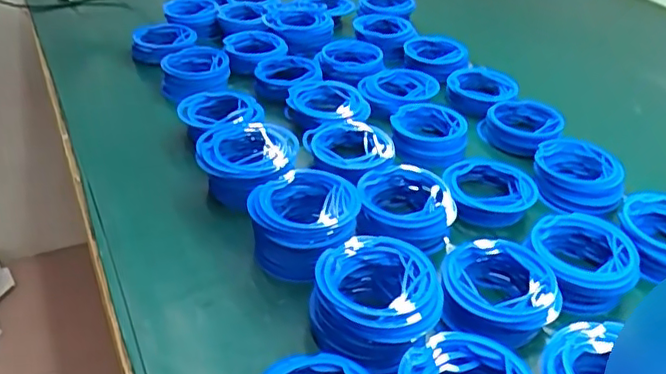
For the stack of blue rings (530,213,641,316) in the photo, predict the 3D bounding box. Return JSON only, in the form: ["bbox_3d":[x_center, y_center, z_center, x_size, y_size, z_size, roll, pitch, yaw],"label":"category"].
[{"bbox_3d":[0.240,0.075,0.592,0.099,0.047,0.106,16,37,18],"label":"stack of blue rings"}]

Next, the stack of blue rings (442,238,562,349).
[{"bbox_3d":[0.151,0.096,0.560,0.105,0.053,0.097,6,35,5],"label":"stack of blue rings"}]

